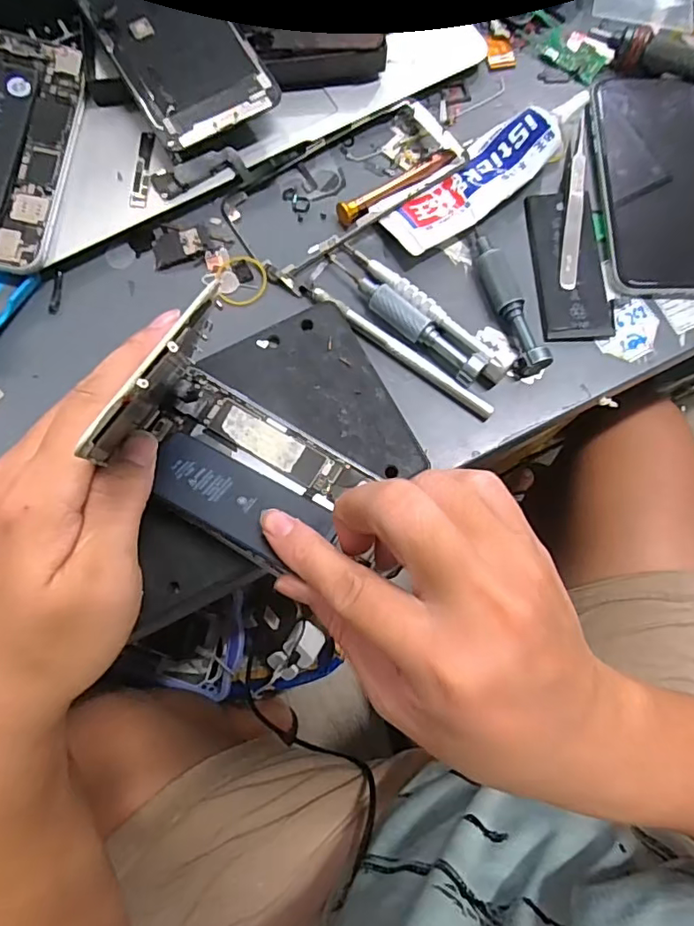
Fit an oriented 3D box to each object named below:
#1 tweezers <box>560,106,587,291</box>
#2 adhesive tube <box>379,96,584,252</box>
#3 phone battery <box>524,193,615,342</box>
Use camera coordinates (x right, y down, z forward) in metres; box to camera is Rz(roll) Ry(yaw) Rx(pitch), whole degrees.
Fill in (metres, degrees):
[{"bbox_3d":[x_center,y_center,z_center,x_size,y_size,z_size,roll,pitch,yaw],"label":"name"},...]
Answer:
[{"bbox_3d":[0.136,-0.160,0.324,0.010,0.006,0.122,8,76,1],"label":"tweezers"},{"bbox_3d":[0.083,-0.170,0.318,0.135,0.022,0.037,-38,79,-10],"label":"adhesive tube"},{"bbox_3d":[0.130,-0.117,0.314,0.039,0.005,0.094,-2,76,-1],"label":"phone battery"}]

